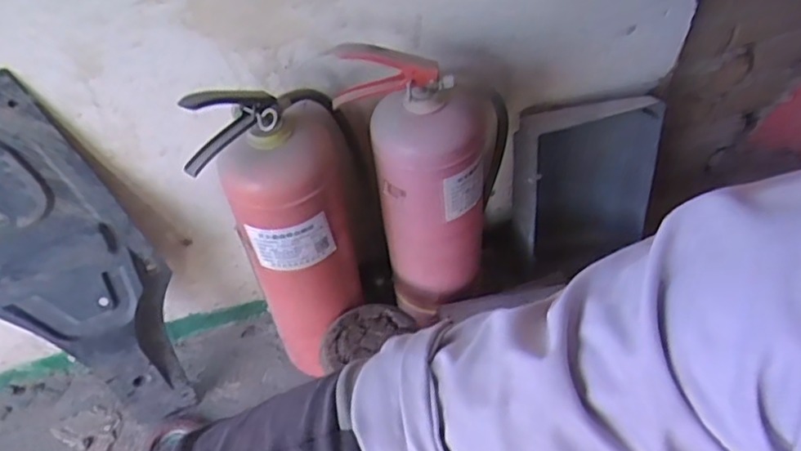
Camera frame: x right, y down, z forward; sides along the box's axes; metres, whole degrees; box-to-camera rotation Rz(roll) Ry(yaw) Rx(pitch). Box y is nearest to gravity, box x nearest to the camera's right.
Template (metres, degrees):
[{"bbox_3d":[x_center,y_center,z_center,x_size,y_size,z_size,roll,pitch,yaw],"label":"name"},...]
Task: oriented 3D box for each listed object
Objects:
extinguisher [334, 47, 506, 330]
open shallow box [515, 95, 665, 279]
[{"bbox_3d":[0.037,-0.058,0.791,0.174,0.357,0.151,3,47,10],"label":"extinguisher"},{"bbox_3d":[0.264,-0.057,0.899,0.200,0.236,0.082,-13,46,-5],"label":"open shallow box"}]

